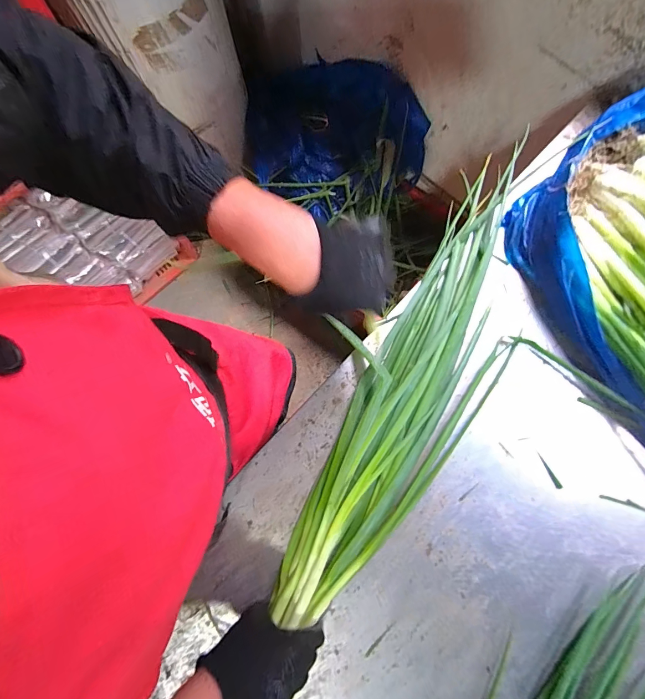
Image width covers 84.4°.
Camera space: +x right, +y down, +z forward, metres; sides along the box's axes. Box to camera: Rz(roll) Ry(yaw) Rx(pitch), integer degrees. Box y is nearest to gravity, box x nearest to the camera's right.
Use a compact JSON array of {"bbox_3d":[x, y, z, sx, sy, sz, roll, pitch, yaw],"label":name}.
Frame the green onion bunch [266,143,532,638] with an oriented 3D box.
[{"bbox_3d":[0.140,0.036,0.500,0.200,0.077,0.684,27,79,5],"label":"green onion bunch"}]

